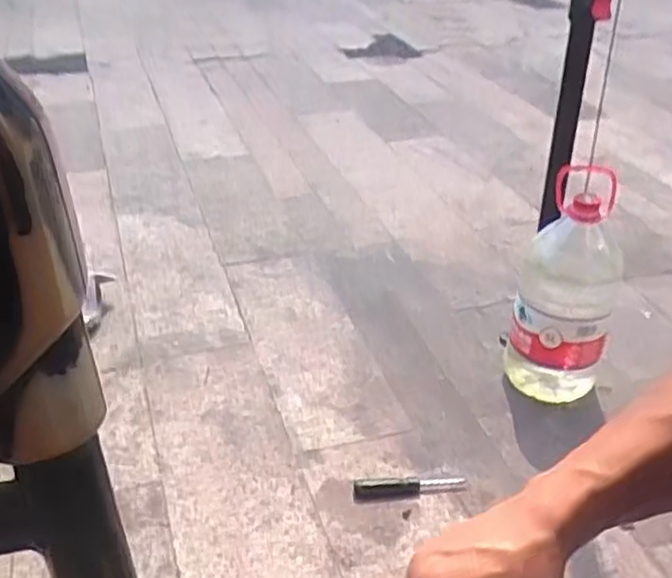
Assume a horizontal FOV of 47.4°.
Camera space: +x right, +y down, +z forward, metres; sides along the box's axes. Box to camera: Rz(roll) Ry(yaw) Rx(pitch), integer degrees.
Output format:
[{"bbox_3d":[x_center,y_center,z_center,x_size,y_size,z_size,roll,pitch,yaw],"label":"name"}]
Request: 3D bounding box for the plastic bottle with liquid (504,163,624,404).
[{"bbox_3d":[0.371,0.018,1.236,0.151,0.339,0.156,15,35,18],"label":"plastic bottle with liquid"}]

